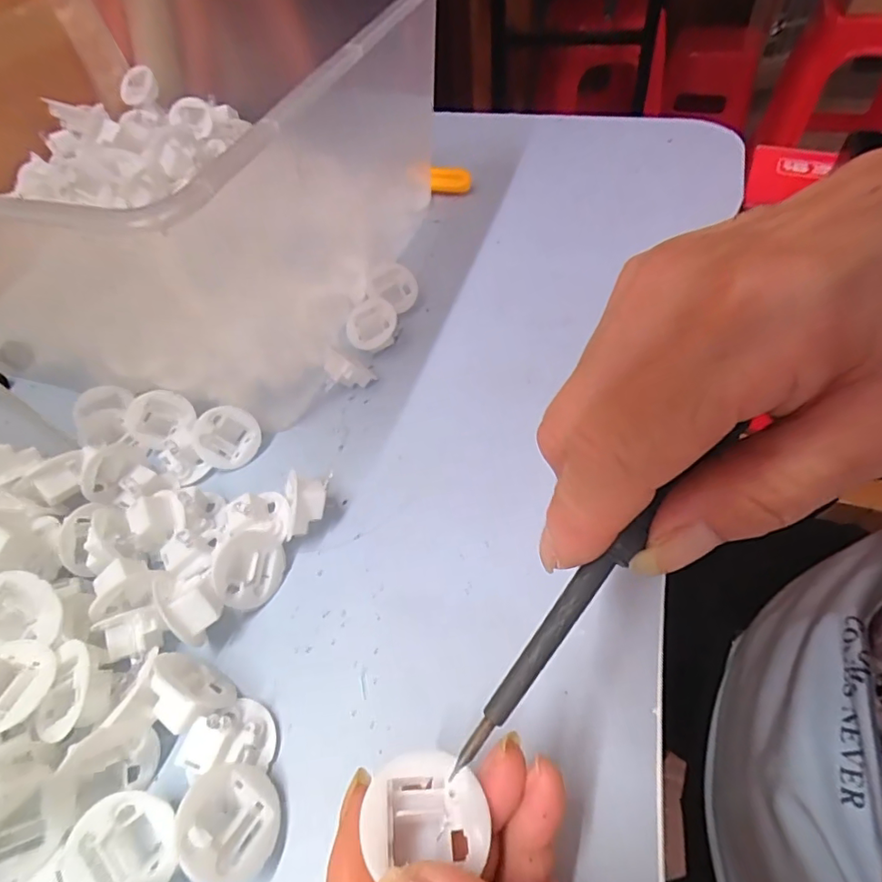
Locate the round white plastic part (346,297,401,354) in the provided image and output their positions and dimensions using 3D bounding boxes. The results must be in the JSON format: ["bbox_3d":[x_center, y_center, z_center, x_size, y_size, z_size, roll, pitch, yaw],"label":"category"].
[{"bbox_3d":[-0.041,-0.070,0.326,0.031,0.020,0.032,-3,80,17],"label":"round white plastic part"}]

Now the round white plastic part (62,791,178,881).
[{"bbox_3d":[-0.100,0.126,0.163,0.032,0.013,0.025,-9,52,0],"label":"round white plastic part"}]

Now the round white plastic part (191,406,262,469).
[{"bbox_3d":[-0.115,-0.003,0.281,0.032,0.032,0.015,-12,17,-24],"label":"round white plastic part"}]

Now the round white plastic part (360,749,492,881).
[{"bbox_3d":[-0.004,0.095,0.136,0.029,0.011,0.026,-11,51,-6],"label":"round white plastic part"}]

